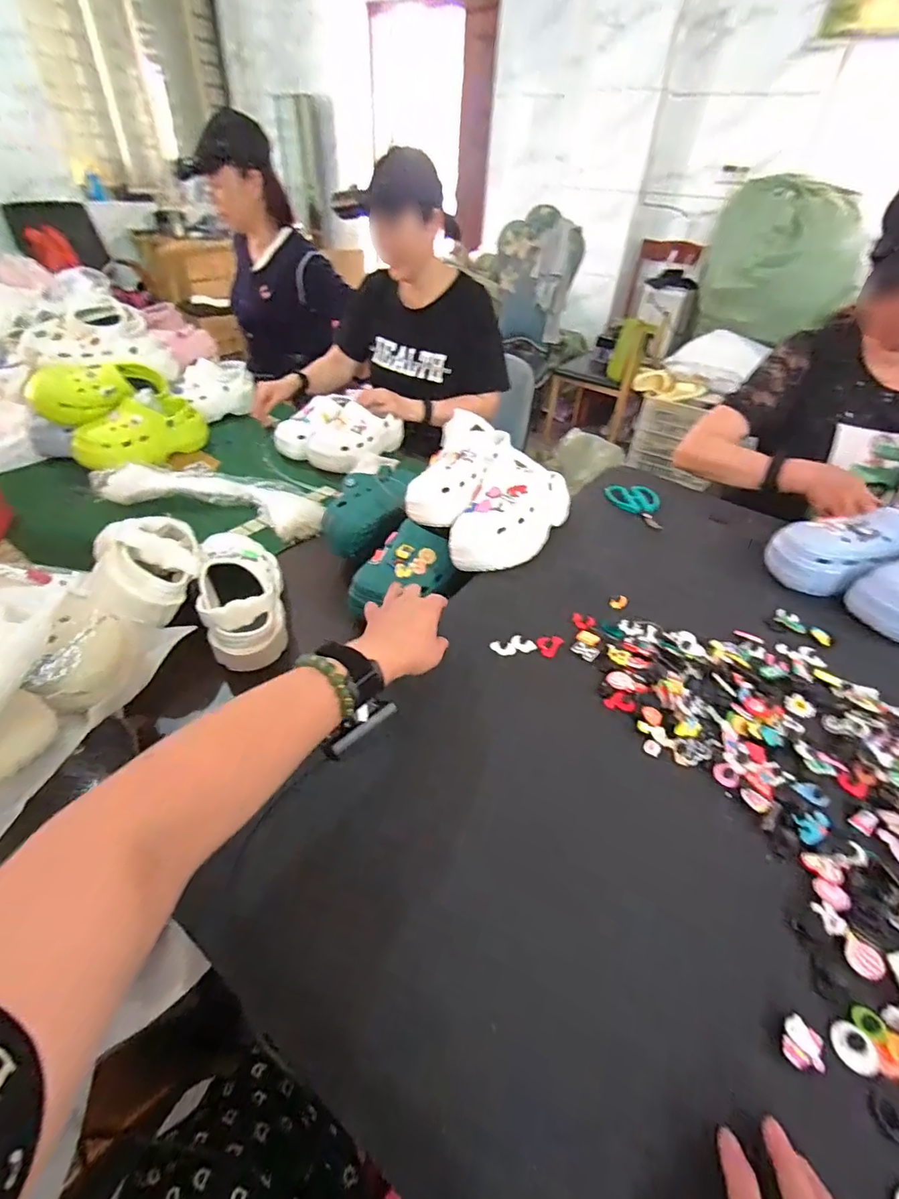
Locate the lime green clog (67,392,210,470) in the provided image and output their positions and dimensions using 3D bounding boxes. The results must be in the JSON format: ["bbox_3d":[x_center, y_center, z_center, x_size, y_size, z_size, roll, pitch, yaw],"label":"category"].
[{"bbox_3d":[-0.670,-0.371,1.085,0.103,0.110,0.275,18,43,15],"label":"lime green clog"}]

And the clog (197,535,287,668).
[{"bbox_3d":[-0.309,-0.014,0.737,0.107,0.091,0.231,-9,43,-16],"label":"clog"}]

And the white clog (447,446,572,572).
[{"bbox_3d":[0.098,-0.143,0.773,0.137,0.091,0.225,22,44,19],"label":"white clog"}]

